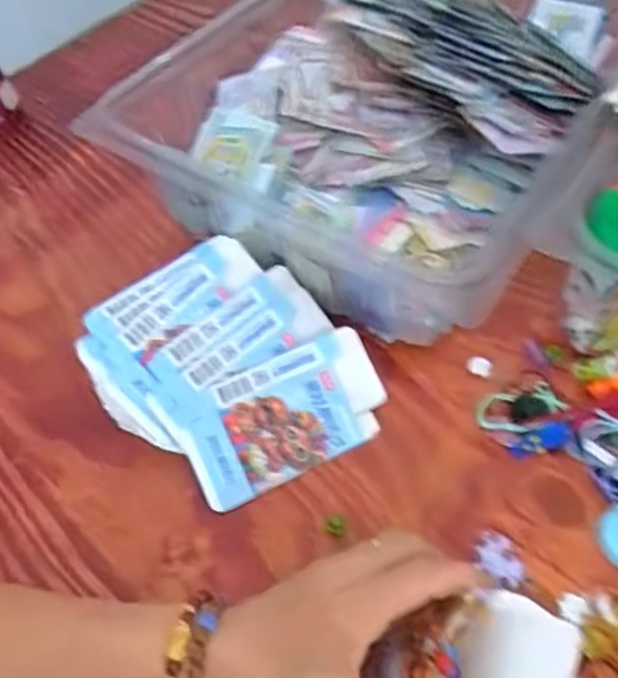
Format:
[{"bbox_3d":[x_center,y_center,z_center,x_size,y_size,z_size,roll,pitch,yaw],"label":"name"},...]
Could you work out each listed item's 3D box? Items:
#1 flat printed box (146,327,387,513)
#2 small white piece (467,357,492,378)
[{"bbox_3d":[-0.020,0.056,0.410,0.153,0.006,0.087,-23,81,-11],"label":"flat printed box"},{"bbox_3d":[0.134,0.022,0.438,0.018,0.007,0.016,23,61,18],"label":"small white piece"}]

